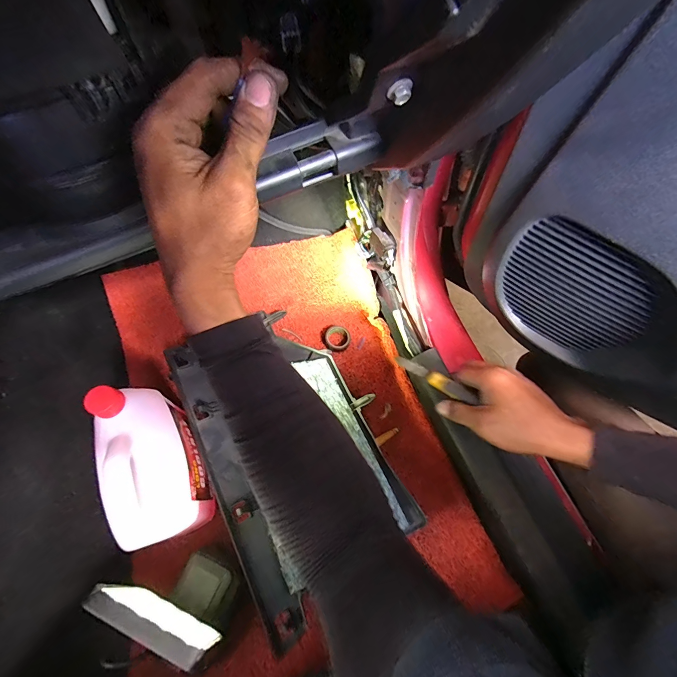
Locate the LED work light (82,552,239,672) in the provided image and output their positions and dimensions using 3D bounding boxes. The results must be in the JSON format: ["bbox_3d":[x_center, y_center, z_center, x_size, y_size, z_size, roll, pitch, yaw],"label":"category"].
[{"bbox_3d":[-0.147,0.250,0.327,0.100,0.164,0.039,25,67,14],"label":"LED work light"}]

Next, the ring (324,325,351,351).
[{"bbox_3d":[-0.001,-0.001,0.606,0.047,0.015,0.044,-1,63,2],"label":"ring"}]

